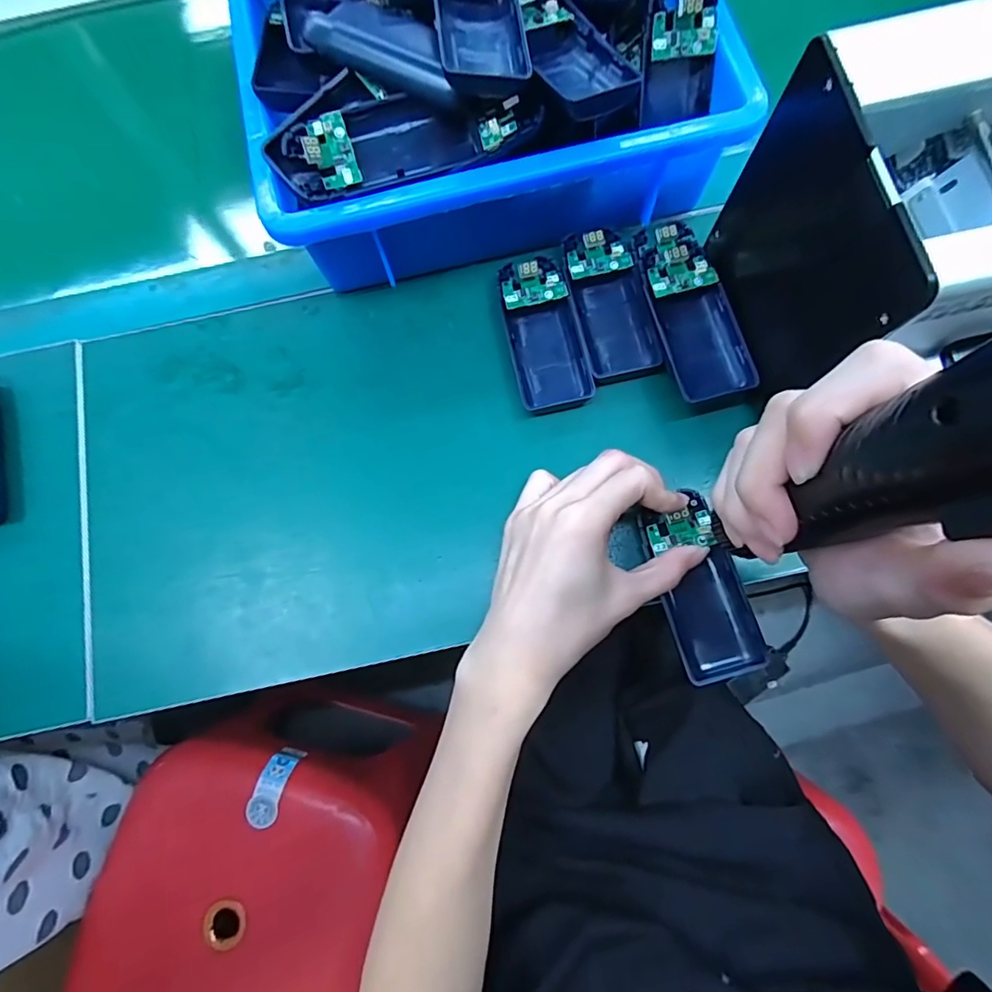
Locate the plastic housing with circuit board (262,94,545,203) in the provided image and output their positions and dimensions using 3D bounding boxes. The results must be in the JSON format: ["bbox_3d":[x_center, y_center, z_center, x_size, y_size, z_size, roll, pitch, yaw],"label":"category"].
[{"bbox_3d":[-0.050,-0.196,0.290,0.142,0.024,0.047,-14,76,0],"label":"plastic housing with circuit board"}]

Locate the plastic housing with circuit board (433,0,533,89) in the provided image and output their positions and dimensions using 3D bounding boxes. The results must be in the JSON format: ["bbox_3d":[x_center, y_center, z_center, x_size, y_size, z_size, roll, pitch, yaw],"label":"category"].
[{"bbox_3d":[-0.009,-0.254,0.278,0.045,0.021,0.094,-6,76,2],"label":"plastic housing with circuit board"}]

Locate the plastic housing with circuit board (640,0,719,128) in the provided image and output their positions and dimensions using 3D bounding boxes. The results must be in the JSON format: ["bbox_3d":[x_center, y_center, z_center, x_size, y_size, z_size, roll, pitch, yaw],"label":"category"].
[{"bbox_3d":[0.107,-0.256,0.306,0.042,0.064,0.015,-12,43,-6],"label":"plastic housing with circuit board"}]

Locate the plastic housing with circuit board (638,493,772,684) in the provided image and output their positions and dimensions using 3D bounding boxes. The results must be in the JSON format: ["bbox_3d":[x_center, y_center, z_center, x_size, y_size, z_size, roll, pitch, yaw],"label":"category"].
[{"bbox_3d":[0.114,0.051,0.299,0.045,0.011,0.099,-16,81,-3],"label":"plastic housing with circuit board"}]

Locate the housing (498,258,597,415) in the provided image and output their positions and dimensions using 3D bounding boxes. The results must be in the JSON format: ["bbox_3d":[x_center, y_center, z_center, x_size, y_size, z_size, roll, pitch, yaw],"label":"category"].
[{"bbox_3d":[0.030,-0.103,0.343,0.044,0.023,0.101,-13,76,-2],"label":"housing"}]

